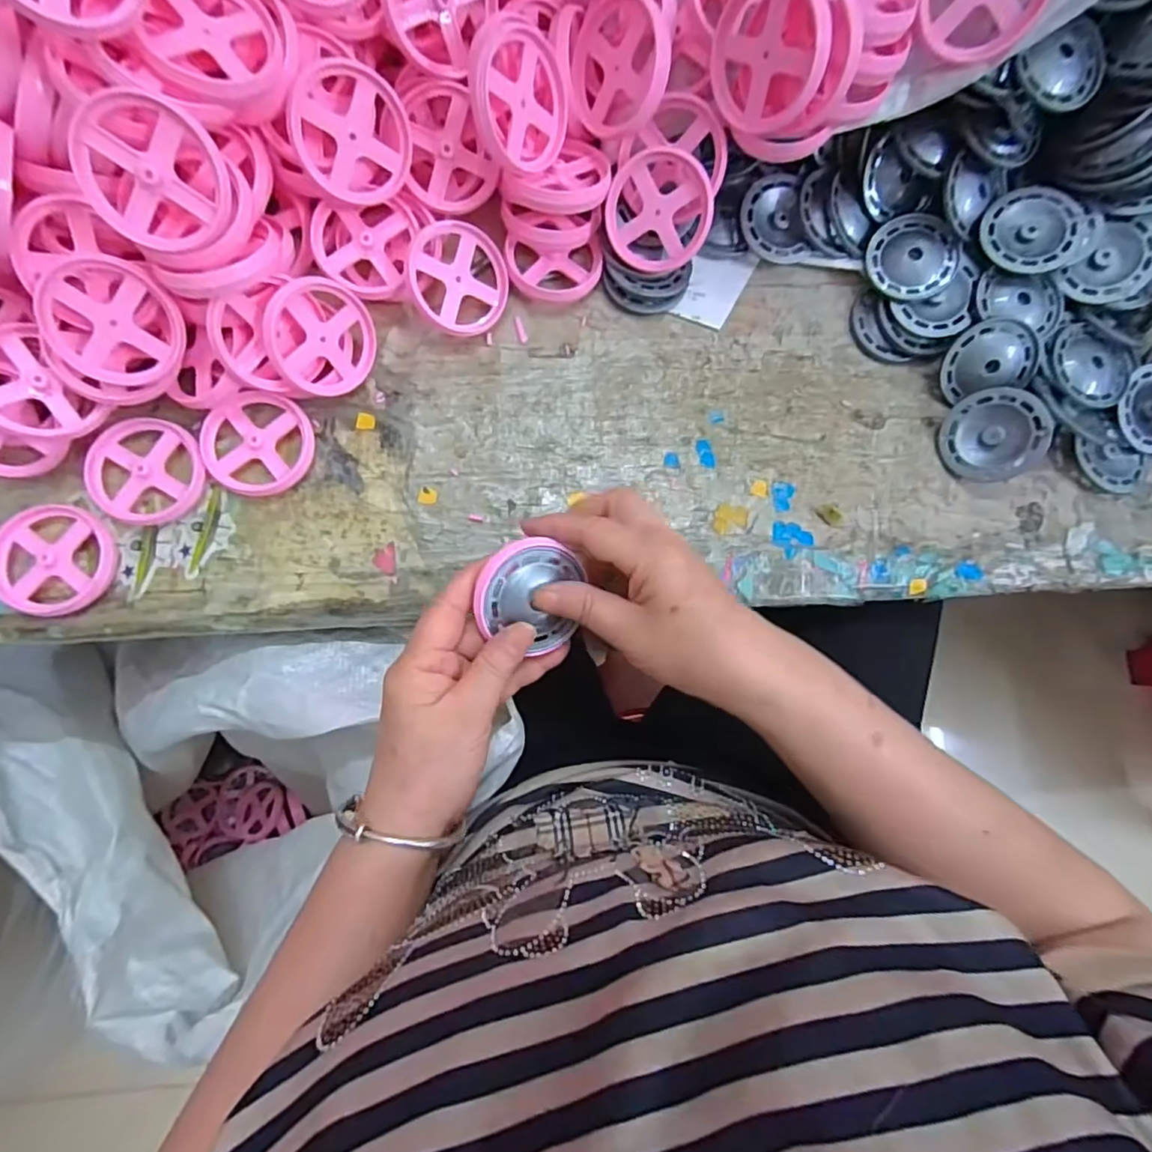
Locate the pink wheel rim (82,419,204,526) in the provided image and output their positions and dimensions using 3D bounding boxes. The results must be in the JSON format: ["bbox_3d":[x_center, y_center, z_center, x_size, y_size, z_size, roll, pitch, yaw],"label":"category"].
[{"bbox_3d":[-0.257,-0.062,0.350,0.064,0.007,0.062,1,82,-4],"label":"pink wheel rim"}]

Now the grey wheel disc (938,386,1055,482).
[{"bbox_3d":[0.266,-0.090,0.373,0.057,0.008,0.057,5,99,31],"label":"grey wheel disc"}]

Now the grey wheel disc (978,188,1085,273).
[{"bbox_3d":[0.287,-0.217,0.368,0.051,0.012,0.055,-38,87,-8],"label":"grey wheel disc"}]

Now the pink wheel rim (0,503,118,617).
[{"bbox_3d":[-0.305,-0.010,0.340,0.063,0.010,0.063,1,82,-4],"label":"pink wheel rim"}]

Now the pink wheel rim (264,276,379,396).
[{"bbox_3d":[-0.151,-0.142,0.348,0.006,0.064,0.064,31,92,38],"label":"pink wheel rim"}]

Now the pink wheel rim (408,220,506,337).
[{"bbox_3d":[-0.073,-0.186,0.367,0.061,0.005,0.063,-7,107,-23],"label":"pink wheel rim"}]

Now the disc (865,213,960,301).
[{"bbox_3d":[0.222,-0.211,0.386,0.053,0.005,0.056,0,90,10],"label":"disc"}]

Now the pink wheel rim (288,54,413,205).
[{"bbox_3d":[-0.127,-0.249,0.330,0.063,0.016,0.064,-18,128,-24],"label":"pink wheel rim"}]

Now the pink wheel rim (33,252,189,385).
[{"bbox_3d":[-0.249,-0.136,0.316,0.063,0.010,0.065,0,116,-21],"label":"pink wheel rim"}]

